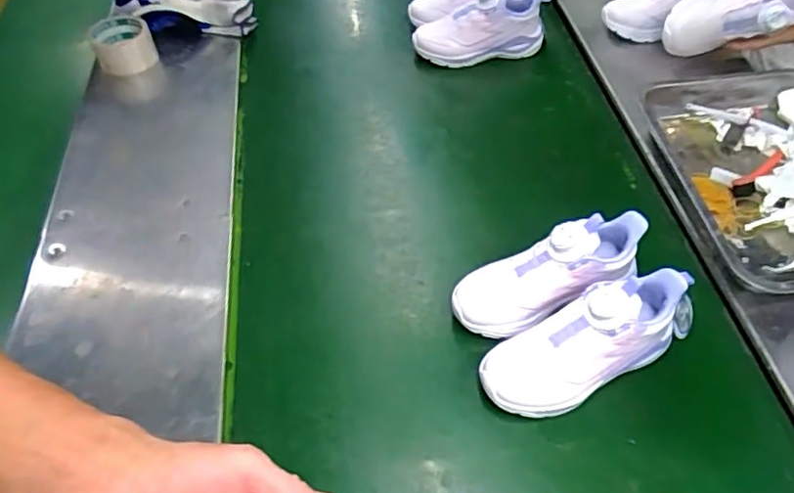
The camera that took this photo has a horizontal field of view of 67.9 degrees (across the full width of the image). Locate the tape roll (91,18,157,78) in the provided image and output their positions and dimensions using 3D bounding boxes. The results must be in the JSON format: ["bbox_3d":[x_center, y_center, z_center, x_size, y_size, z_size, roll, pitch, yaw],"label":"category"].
[{"bbox_3d":[-0.452,-0.333,0.975,0.092,0.062,0.092,-1,50,1],"label":"tape roll"}]

